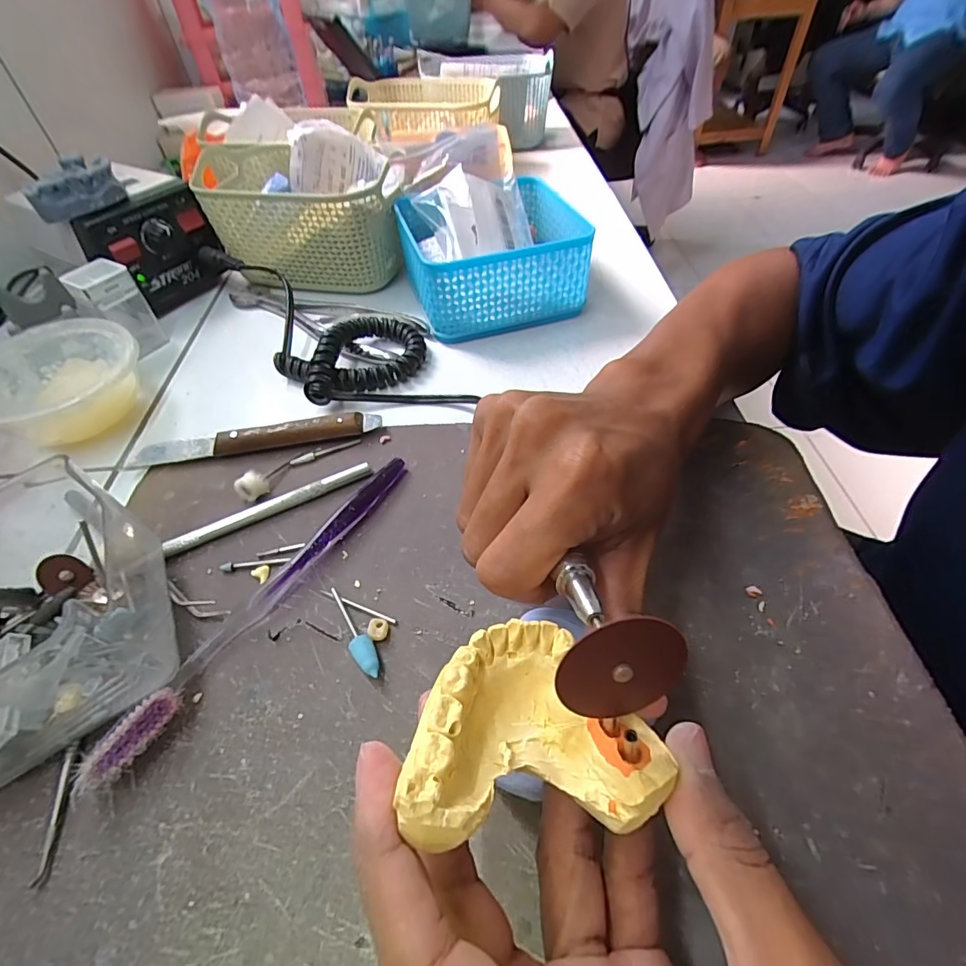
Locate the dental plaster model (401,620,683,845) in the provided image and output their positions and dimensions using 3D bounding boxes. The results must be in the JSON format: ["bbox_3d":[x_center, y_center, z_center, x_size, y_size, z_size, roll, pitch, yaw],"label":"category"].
[{"bbox_3d":[0.013,0.062,0.133,0.066,0.026,0.051,-5,50,-4],"label":"dental plaster model"}]

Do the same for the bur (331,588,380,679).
[{"bbox_3d":[-0.059,0.067,0.223,0.010,0.009,0.050,-27,53,-18],"label":"bur"}]

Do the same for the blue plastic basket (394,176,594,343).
[{"bbox_3d":[0.004,-0.187,0.399,0.142,0.069,0.128,-17,50,-10],"label":"blue plastic basket"}]

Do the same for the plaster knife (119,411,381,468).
[{"bbox_3d":[-0.143,-0.029,0.301,0.155,0.014,0.016,-8,49,-3],"label":"plaster knife"}]

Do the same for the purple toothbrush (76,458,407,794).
[{"bbox_3d":[-0.099,0.049,0.235,0.018,0.017,0.188,22,54,21],"label":"purple toothbrush"}]

